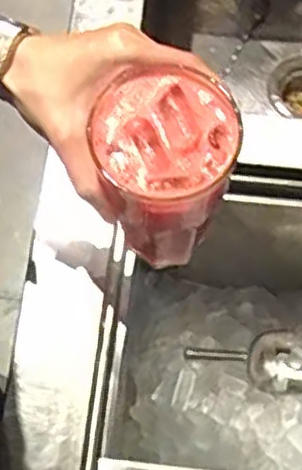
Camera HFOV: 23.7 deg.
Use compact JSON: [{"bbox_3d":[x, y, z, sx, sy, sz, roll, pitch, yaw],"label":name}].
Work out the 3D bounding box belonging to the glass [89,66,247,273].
[{"bbox_3d":[0.010,-0.033,0.461,0.078,0.130,0.080,0,70,0],"label":"glass"}]

